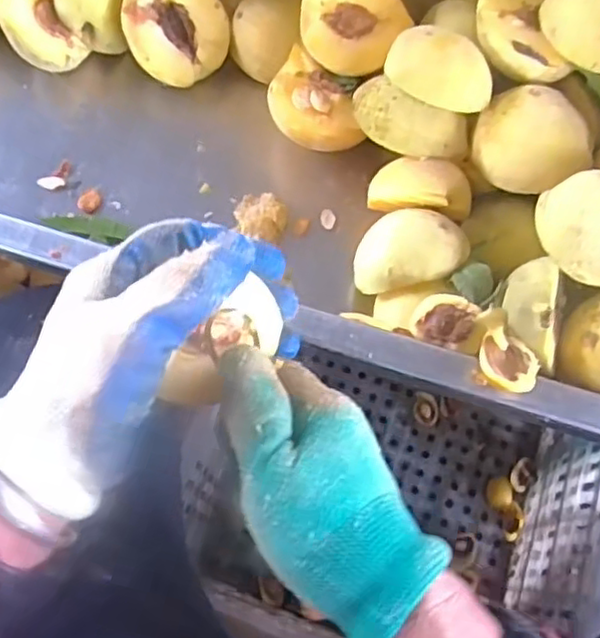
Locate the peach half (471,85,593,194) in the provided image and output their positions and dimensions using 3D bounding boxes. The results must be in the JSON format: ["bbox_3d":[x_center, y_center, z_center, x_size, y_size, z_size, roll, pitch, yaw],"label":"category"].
[{"bbox_3d":[0.130,-0.103,0.380,0.050,0.033,0.060,-23,71,-9],"label":"peach half"}]

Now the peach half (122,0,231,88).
[{"bbox_3d":[-0.089,-0.202,0.470,0.072,0.036,0.072,-1,96,-14],"label":"peach half"}]

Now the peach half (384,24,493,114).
[{"bbox_3d":[0.078,-0.140,0.383,0.045,0.025,0.058,-39,74,-14],"label":"peach half"}]

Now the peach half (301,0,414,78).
[{"bbox_3d":[0.032,-0.182,0.418,0.058,0.035,0.055,0,69,0],"label":"peach half"}]

